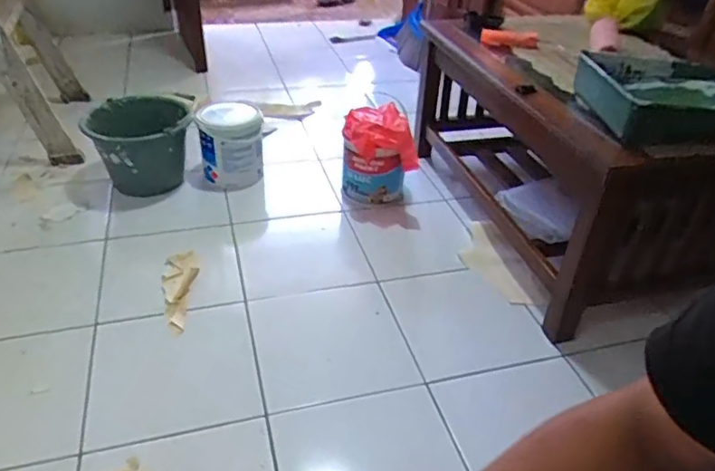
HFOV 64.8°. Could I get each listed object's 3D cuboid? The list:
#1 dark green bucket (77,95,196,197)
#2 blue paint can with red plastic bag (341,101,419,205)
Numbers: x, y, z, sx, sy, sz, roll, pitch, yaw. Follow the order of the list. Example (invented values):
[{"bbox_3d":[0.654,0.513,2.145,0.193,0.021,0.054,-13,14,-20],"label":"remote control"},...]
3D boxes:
[{"bbox_3d":[-0.570,-0.227,1.482,0.265,0.213,0.226,-2,37,-8],"label":"dark green bucket"},{"bbox_3d":[0.047,-0.196,1.452,0.150,0.262,0.172,-12,39,-20],"label":"blue paint can with red plastic bag"}]

